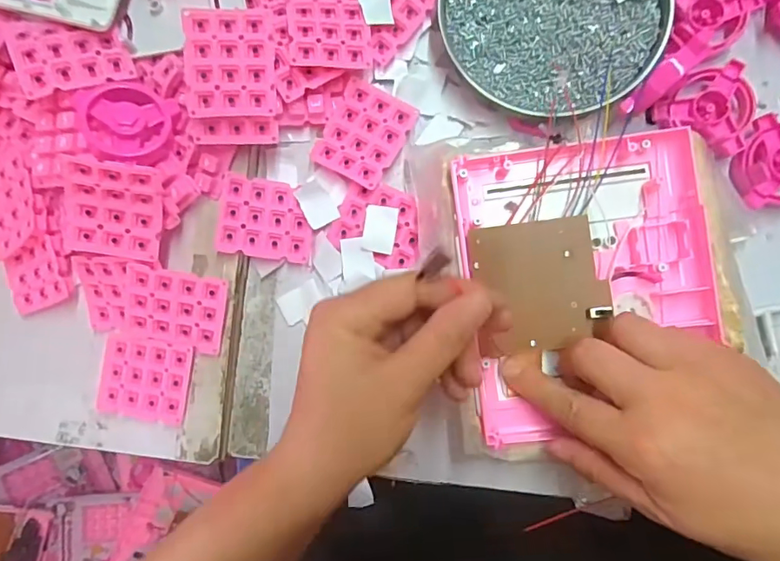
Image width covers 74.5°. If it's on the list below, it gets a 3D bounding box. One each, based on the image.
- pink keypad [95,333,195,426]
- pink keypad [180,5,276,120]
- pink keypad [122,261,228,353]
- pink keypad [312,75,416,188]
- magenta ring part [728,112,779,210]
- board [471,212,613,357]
[{"bbox_3d":[-0.157,0.063,0.328,0.057,0.007,0.051,9,89,6],"label":"pink keypad"},{"bbox_3d":[-0.093,-0.125,0.296,0.048,0.005,0.059,-1,97,-6],"label":"pink keypad"},{"bbox_3d":[-0.134,0.018,0.318,0.062,0.007,0.048,12,108,-4],"label":"pink keypad"},{"bbox_3d":[-0.017,-0.094,0.328,0.049,0.004,0.060,32,91,5],"label":"pink keypad"},{"bbox_3d":[0.233,-0.072,0.309,0.056,0.014,0.053,-18,87,5],"label":"magenta ring part"},{"bbox_3d":[0.084,0.003,0.290,0.069,0.005,0.072,-8,88,5],"label":"board"}]

